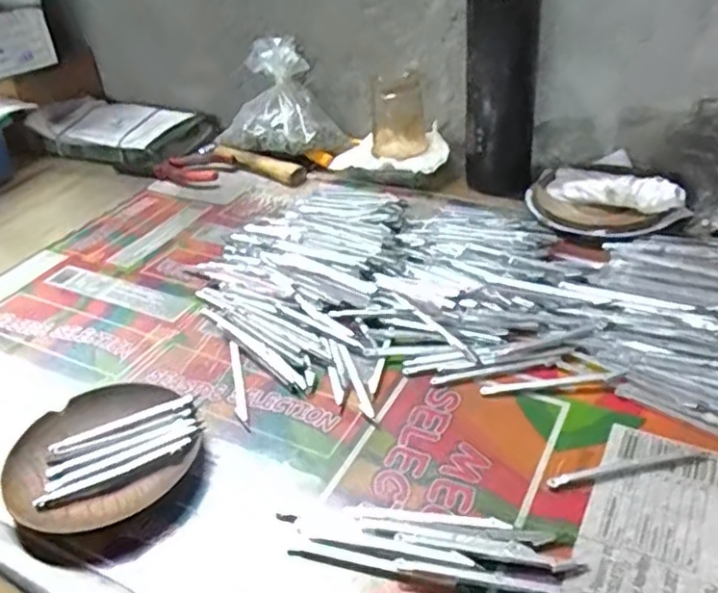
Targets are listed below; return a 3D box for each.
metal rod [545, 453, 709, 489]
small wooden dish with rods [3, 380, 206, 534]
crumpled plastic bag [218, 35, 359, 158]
[{"bbox_3d":[0.153,0.098,0.383,0.093,0.004,0.008,-9,36,-4],"label":"metal rod"},{"bbox_3d":[-0.154,0.095,0.415,0.113,0.020,0.111,-4,36,3],"label":"small wooden dish with rods"},{"bbox_3d":[-0.091,-0.213,0.756,0.148,0.123,0.070,-3,34,4],"label":"crumpled plastic bag"}]

